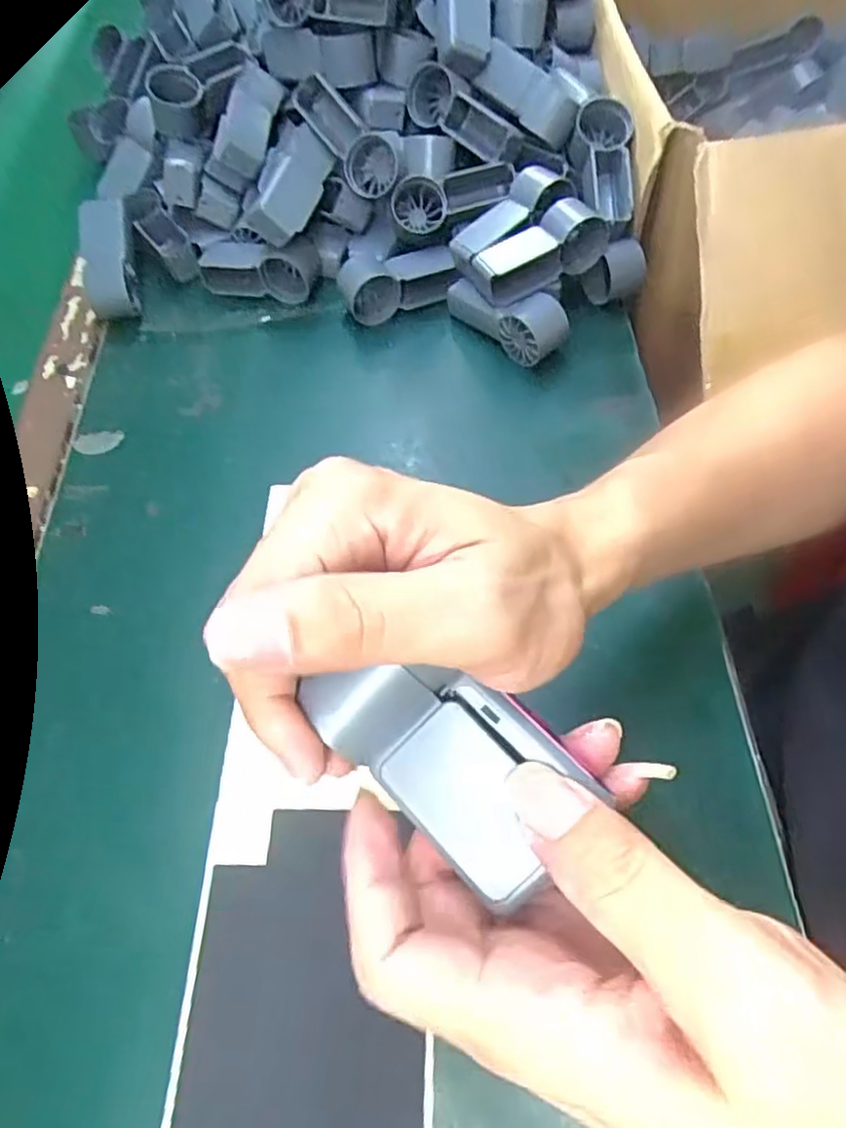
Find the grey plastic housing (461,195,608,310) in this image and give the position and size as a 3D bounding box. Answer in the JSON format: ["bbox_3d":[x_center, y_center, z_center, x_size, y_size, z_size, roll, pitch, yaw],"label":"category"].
[{"bbox_3d":[0.079,-0.214,0.467,0.097,0.033,0.038,-26,61,-10],"label":"grey plastic housing"}]

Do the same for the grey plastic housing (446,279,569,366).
[{"bbox_3d":[0.059,-0.180,0.477,0.037,0.033,0.088,-39,64,-17],"label":"grey plastic housing"}]

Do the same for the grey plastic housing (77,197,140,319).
[{"bbox_3d":[-0.242,-0.234,0.514,0.041,0.023,0.089,-10,94,-2],"label":"grey plastic housing"}]

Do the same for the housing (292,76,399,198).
[{"bbox_3d":[-0.058,-0.316,0.506,0.098,0.036,0.038,47,70,-4],"label":"housing"}]

